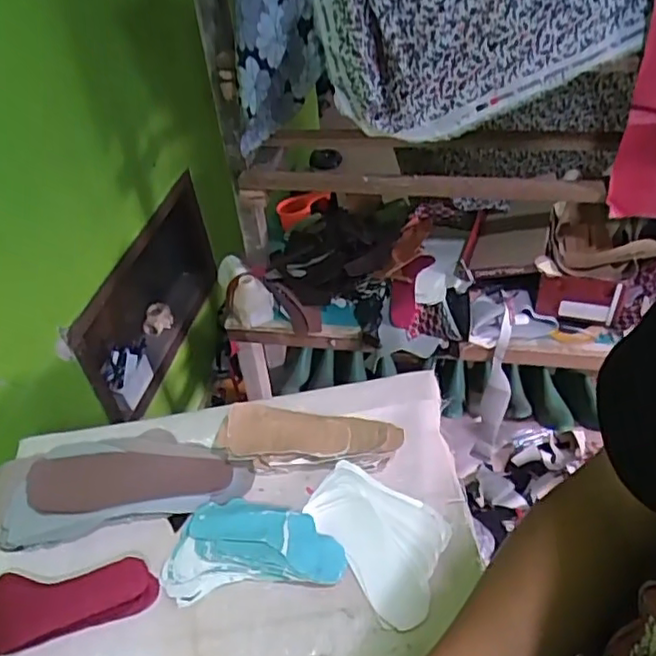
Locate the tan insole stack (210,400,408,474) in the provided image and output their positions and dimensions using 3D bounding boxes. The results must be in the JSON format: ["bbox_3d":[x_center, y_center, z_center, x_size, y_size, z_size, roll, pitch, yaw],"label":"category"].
[{"bbox_3d":[-0.027,0.149,0.842,0.248,0.042,0.083,1,44,9],"label":"tan insole stack"}]

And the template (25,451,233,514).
[{"bbox_3d":[-0.260,0.198,0.826,0.254,0.011,0.080,-2,48,-7],"label":"template"}]

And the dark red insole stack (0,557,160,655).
[{"bbox_3d":[-0.301,0.315,0.723,0.197,0.036,0.080,-11,43,-3],"label":"dark red insole stack"}]

